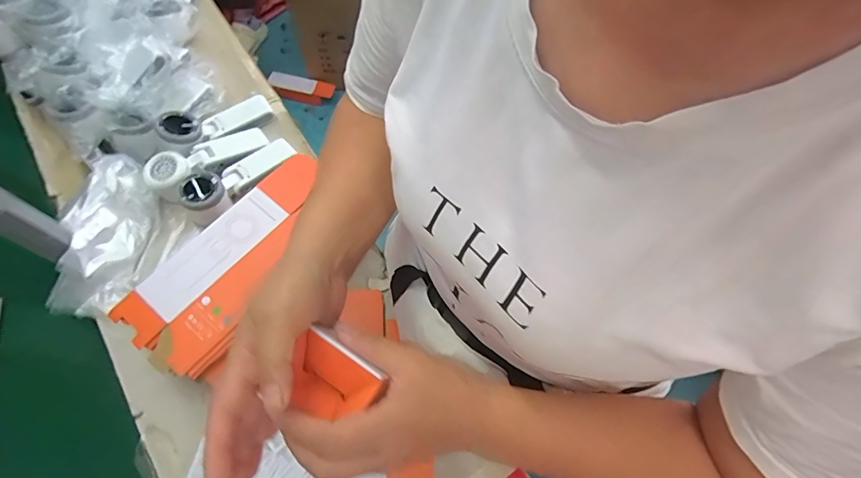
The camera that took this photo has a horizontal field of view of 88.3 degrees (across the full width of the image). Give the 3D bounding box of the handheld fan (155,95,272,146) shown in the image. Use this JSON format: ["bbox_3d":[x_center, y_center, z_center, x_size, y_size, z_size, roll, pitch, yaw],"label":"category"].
[{"bbox_3d":[-0.319,-0.183,0.655,0.156,0.029,0.069,-29,69,-30],"label":"handheld fan"}]

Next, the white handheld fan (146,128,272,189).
[{"bbox_3d":[-0.314,-0.119,0.622,0.161,0.031,0.054,-37,72,-17],"label":"white handheld fan"}]

